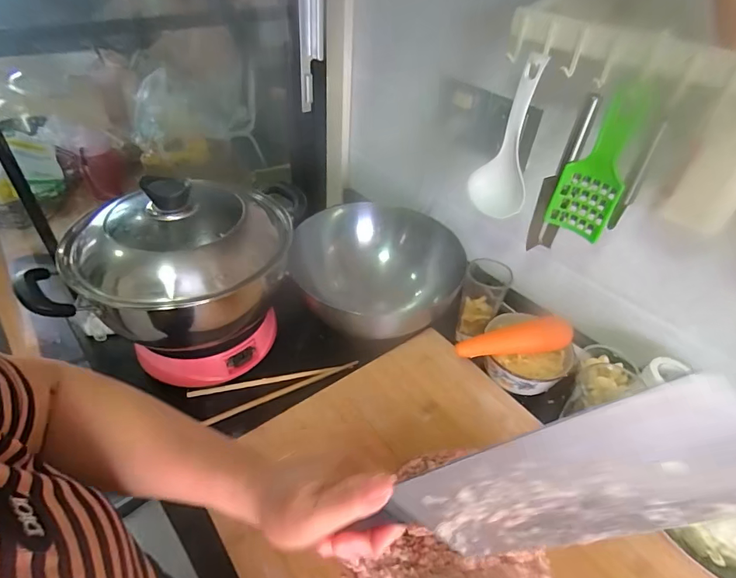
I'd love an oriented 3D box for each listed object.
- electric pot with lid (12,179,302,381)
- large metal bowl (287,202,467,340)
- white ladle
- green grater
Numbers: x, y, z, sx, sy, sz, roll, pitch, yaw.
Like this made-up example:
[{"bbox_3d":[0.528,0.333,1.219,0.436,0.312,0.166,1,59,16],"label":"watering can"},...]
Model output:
[{"bbox_3d":[-0.240,-0.023,0.574,0.284,0.239,0.230,-3,42,-8],"label":"electric pot with lid"},{"bbox_3d":[0.015,-0.033,0.671,0.234,0.097,0.231,2,42,-2],"label":"large metal bowl"},{"bbox_3d":[0.170,-0.174,0.516,0.069,0.181,0.024,23,45,20],"label":"white ladle"},{"bbox_3d":[0.247,-0.131,0.467,0.010,0.162,0.064,-30,52,-32],"label":"green grater"}]

